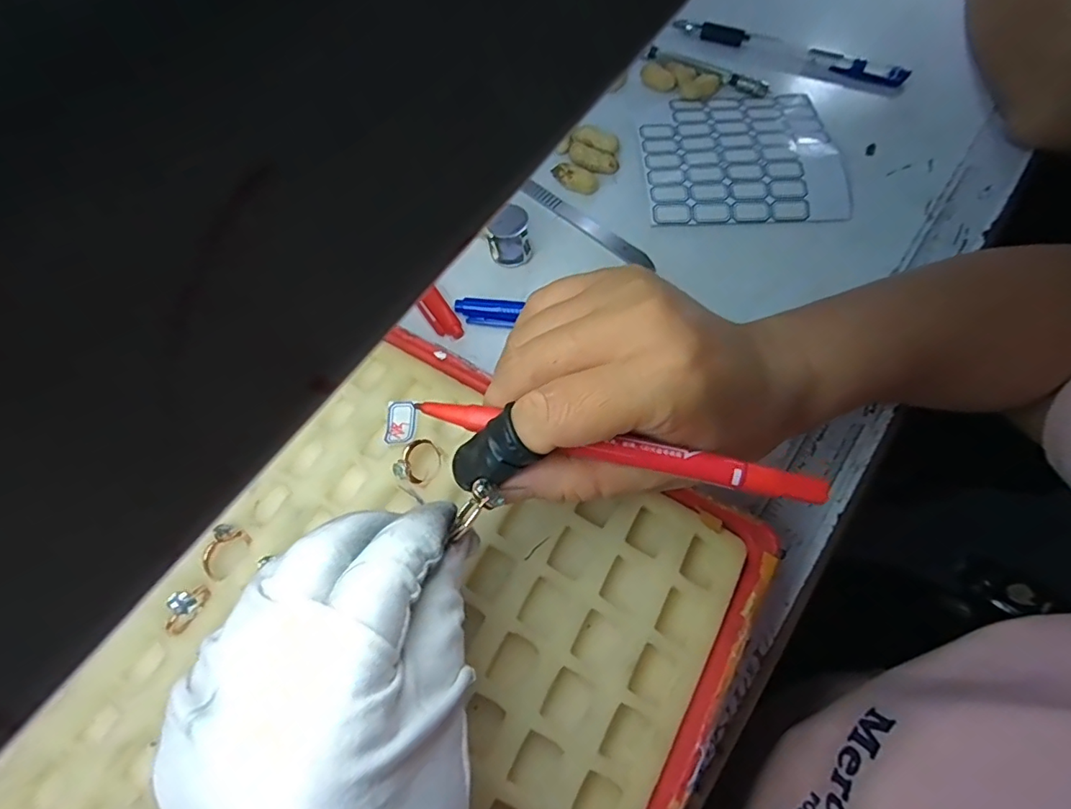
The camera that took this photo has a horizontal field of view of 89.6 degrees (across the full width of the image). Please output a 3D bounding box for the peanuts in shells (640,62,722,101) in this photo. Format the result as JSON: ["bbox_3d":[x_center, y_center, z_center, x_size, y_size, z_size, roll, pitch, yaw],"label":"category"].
[{"bbox_3d":[0.097,-0.218,0.361,0.052,0.009,0.021,17,69,6],"label":"peanuts in shells"}]

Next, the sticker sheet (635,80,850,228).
[{"bbox_3d":[0.127,-0.158,0.337,0.121,0.009,0.107,-3,68,-2],"label":"sticker sheet"}]

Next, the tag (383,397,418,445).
[{"bbox_3d":[-0.063,0.008,0.251,0.014,0.004,0.021,2,72,0],"label":"tag"}]

